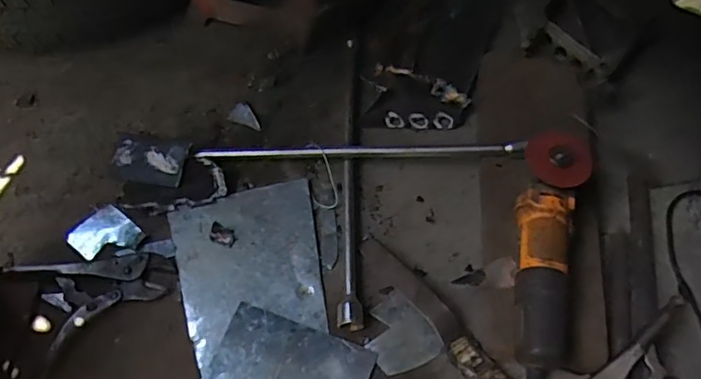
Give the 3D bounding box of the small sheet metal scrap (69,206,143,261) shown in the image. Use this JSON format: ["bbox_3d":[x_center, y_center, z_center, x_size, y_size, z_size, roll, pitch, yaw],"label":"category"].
[{"bbox_3d":[-0.321,0.062,0.745,0.071,0.008,0.072,35,62,18],"label":"small sheet metal scrap"}]

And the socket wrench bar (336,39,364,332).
[{"bbox_3d":[-0.001,-0.037,0.802,0.029,0.026,0.470,1,57,-2],"label":"socket wrench bar"}]

